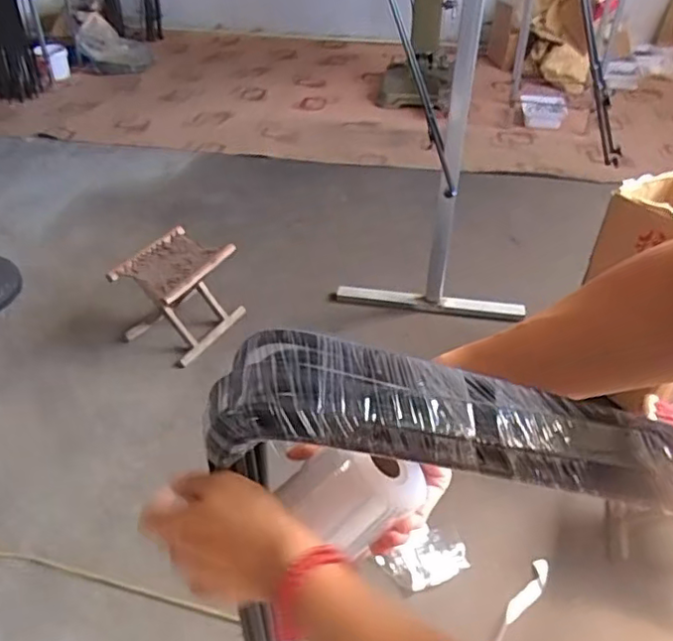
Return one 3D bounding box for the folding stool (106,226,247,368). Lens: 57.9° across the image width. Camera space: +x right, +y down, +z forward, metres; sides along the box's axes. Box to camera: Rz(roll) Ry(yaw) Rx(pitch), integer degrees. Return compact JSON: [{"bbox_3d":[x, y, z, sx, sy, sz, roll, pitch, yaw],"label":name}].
[{"bbox_3d":[-0.474,-0.086,1.845,0.250,0.250,0.295,21,43,24],"label":"folding stool"}]

